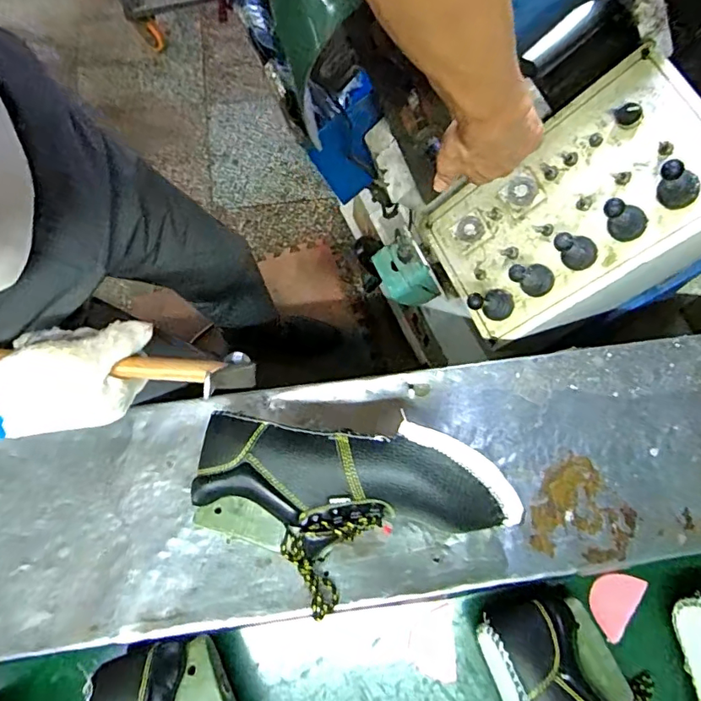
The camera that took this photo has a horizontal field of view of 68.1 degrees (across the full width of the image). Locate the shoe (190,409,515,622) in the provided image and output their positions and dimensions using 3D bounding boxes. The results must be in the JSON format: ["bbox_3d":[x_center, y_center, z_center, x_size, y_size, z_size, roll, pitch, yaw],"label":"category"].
[{"bbox_3d":[0.001,0.153,0.484,0.294,0.105,0.164,7,70,0],"label":"shoe"}]

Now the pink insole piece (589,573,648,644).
[{"bbox_3d":[0.277,0.263,0.545,0.043,0.009,0.069,36,73,10],"label":"pink insole piece"}]

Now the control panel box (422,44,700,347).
[{"bbox_3d":[0.298,-0.173,0.686,0.338,0.228,0.233,-35,73,30],"label":"control panel box"}]

